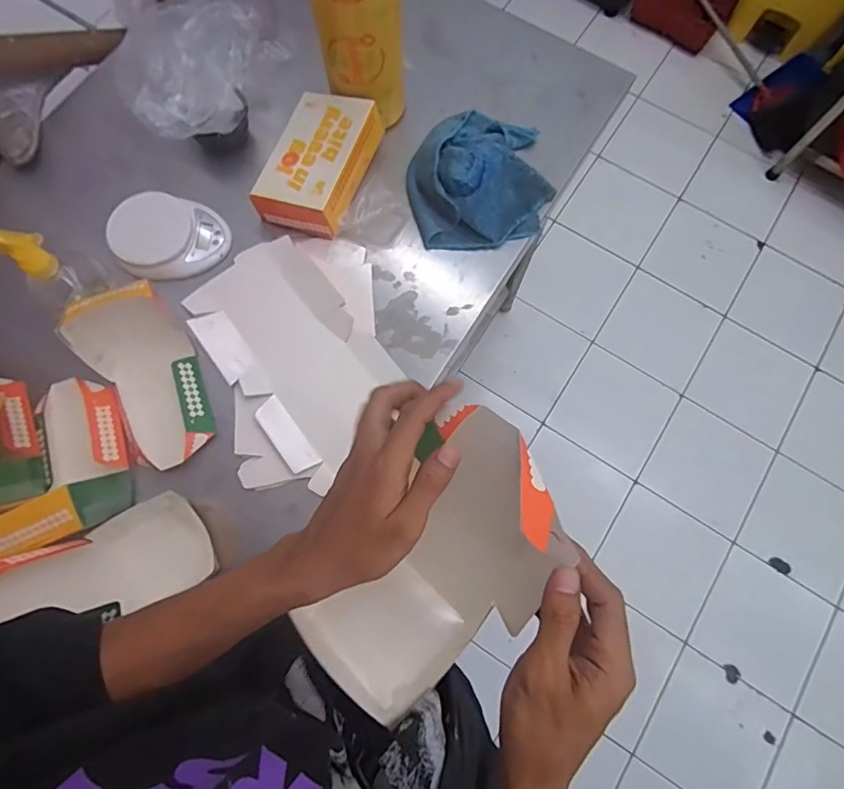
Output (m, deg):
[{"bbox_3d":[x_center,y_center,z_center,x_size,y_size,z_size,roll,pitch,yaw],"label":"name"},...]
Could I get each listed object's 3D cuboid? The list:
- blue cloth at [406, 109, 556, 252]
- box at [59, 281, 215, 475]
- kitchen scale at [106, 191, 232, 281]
[{"bbox_3d":[0.080,-0.313,0.702,0.198,0.061,0.213,-2,75,0],"label":"blue cloth"},{"bbox_3d":[-0.329,-0.021,0.604,0.115,0.096,0.199,-30,77,-8],"label":"box"},{"bbox_3d":[-0.339,-0.214,0.684,0.147,0.034,0.120,-1,75,0],"label":"kitchen scale"}]

